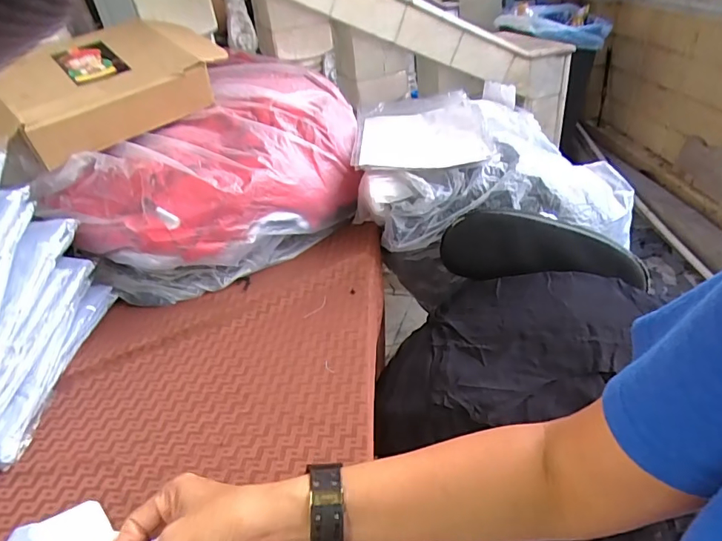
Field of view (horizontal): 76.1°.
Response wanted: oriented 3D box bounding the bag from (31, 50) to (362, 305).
[{"bbox_3d":[-0.203,-0.166,0.777,0.269,0.243,0.484,15,41,29],"label":"bag"}]

